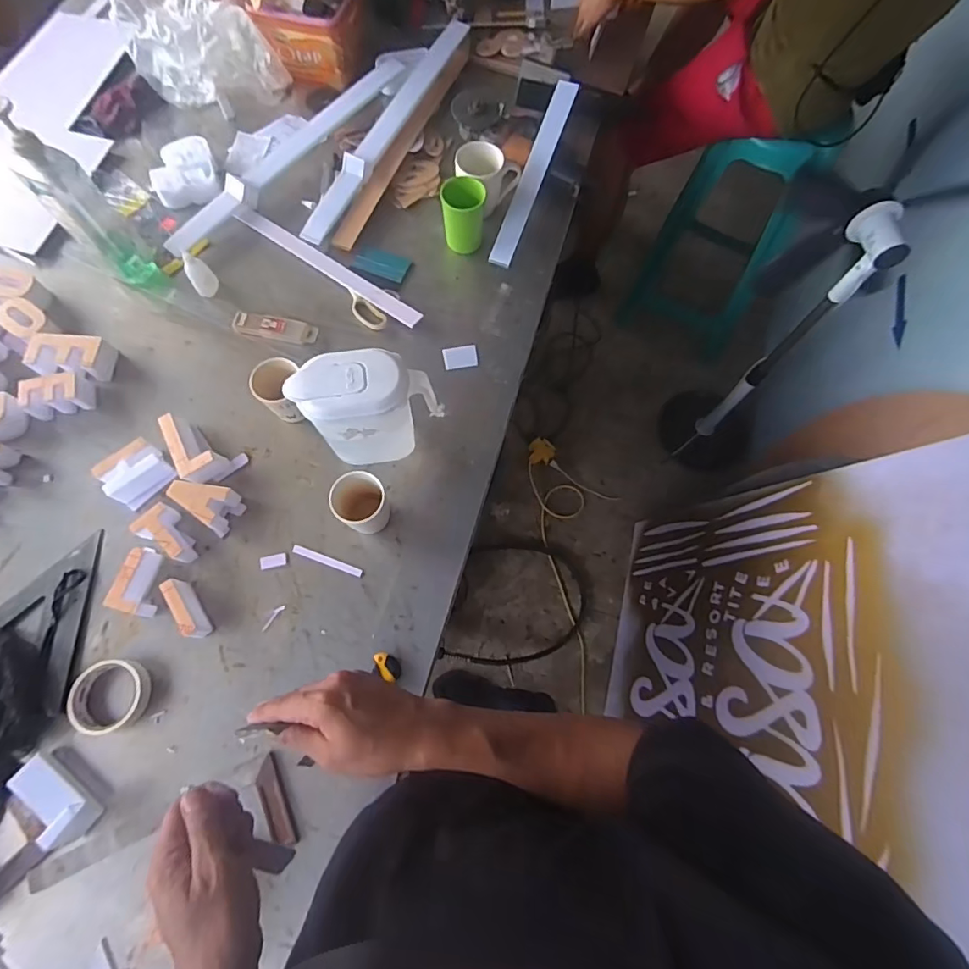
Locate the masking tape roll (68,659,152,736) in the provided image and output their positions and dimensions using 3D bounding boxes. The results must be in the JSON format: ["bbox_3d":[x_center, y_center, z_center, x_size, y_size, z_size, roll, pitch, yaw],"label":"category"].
[{"bbox_3d":[-0.489,0.277,0.662,0.091,0.018,0.089,0,70,-1],"label":"masking tape roll"}]

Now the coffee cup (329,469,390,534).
[{"bbox_3d":[-0.173,0.031,0.715,0.065,0.098,0.069,0,70,-1],"label":"coffee cup"}]

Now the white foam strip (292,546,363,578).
[{"bbox_3d":[-0.230,0.112,0.740,0.109,0.007,0.012,20,71,6],"label":"white foam strip"}]

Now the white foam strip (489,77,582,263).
[{"bbox_3d":[0.089,-0.569,0.931,0.042,0.012,0.361,21,87,6],"label":"white foam strip"}]

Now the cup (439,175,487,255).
[{"bbox_3d":[-0.036,-0.461,0.877,0.071,0.109,0.072,0,70,-1],"label":"cup"}]

